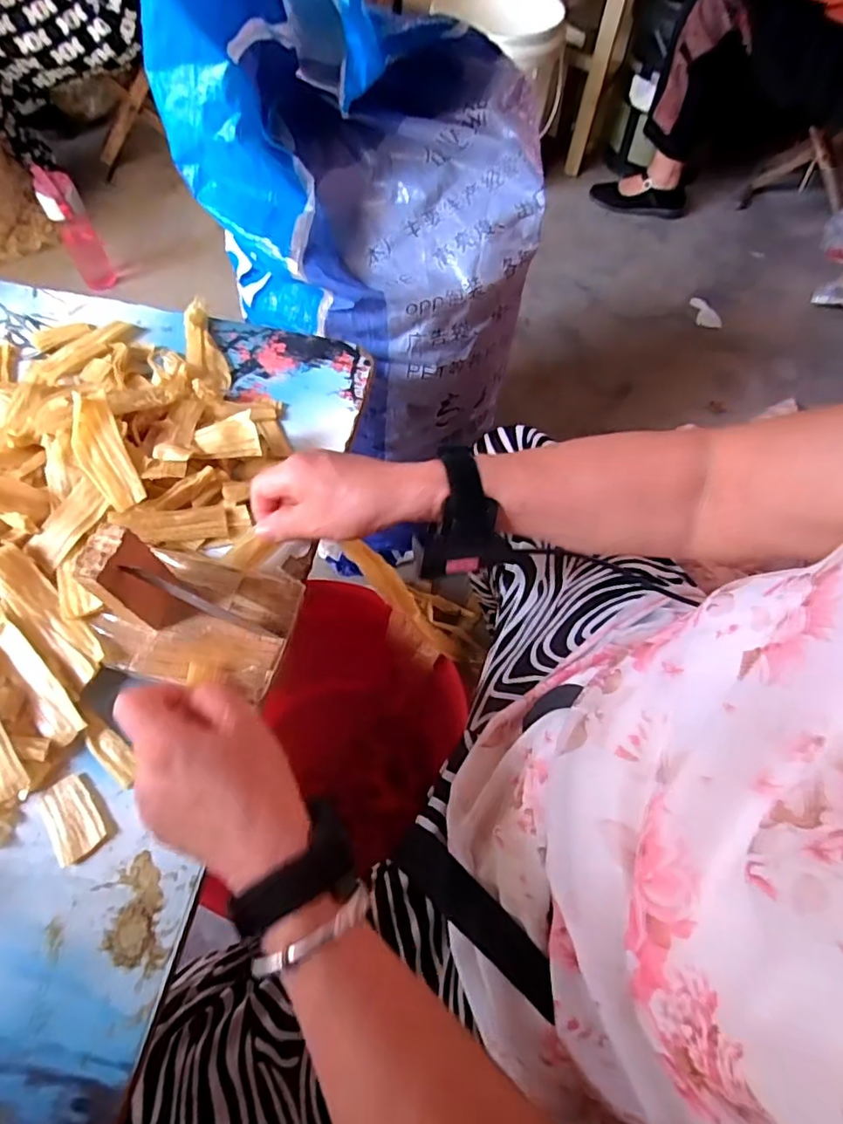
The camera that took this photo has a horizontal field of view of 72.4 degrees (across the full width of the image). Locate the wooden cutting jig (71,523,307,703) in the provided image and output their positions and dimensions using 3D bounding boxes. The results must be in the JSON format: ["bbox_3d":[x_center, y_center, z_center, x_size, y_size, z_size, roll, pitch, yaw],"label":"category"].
[{"bbox_3d":[-0.145,0.021,0.354,0.114,0.079,0.088,14,62,5],"label":"wooden cutting jig"}]

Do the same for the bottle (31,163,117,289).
[{"bbox_3d":[-0.711,-0.674,1.198,0.073,0.242,0.089,-27,66,-16],"label":"bottle"}]

